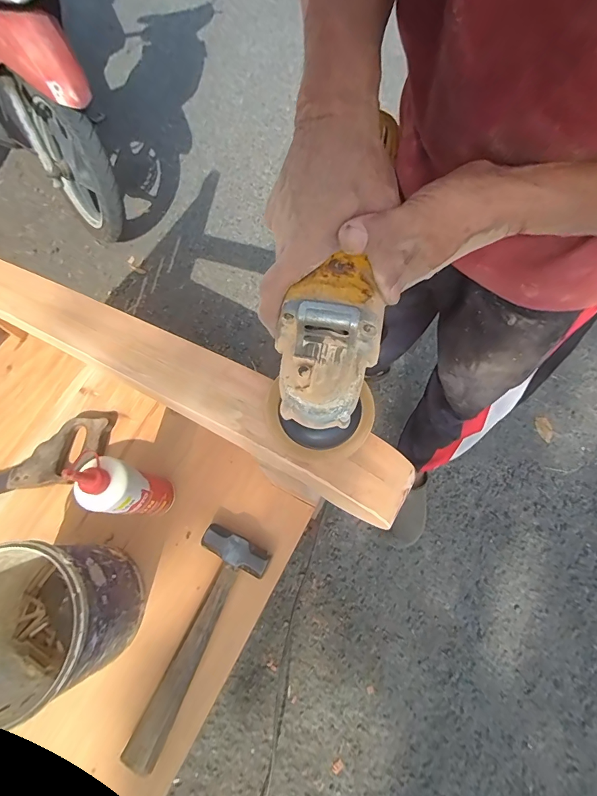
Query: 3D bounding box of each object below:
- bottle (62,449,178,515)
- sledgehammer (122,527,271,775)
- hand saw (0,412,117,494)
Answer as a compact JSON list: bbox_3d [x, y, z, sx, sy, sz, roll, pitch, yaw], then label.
[{"bbox_3d":[-0.235,0.127,0.536,0.063,0.221,0.068,0,67,1],"label":"bottle"},{"bbox_3d":[-0.157,0.338,0.546,0.104,0.049,0.305,27,70,12],"label":"sledgehammer"},{"bbox_3d":[-0.472,0.132,0.636,0.357,0.033,0.099,-28,70,-11],"label":"hand saw"}]

